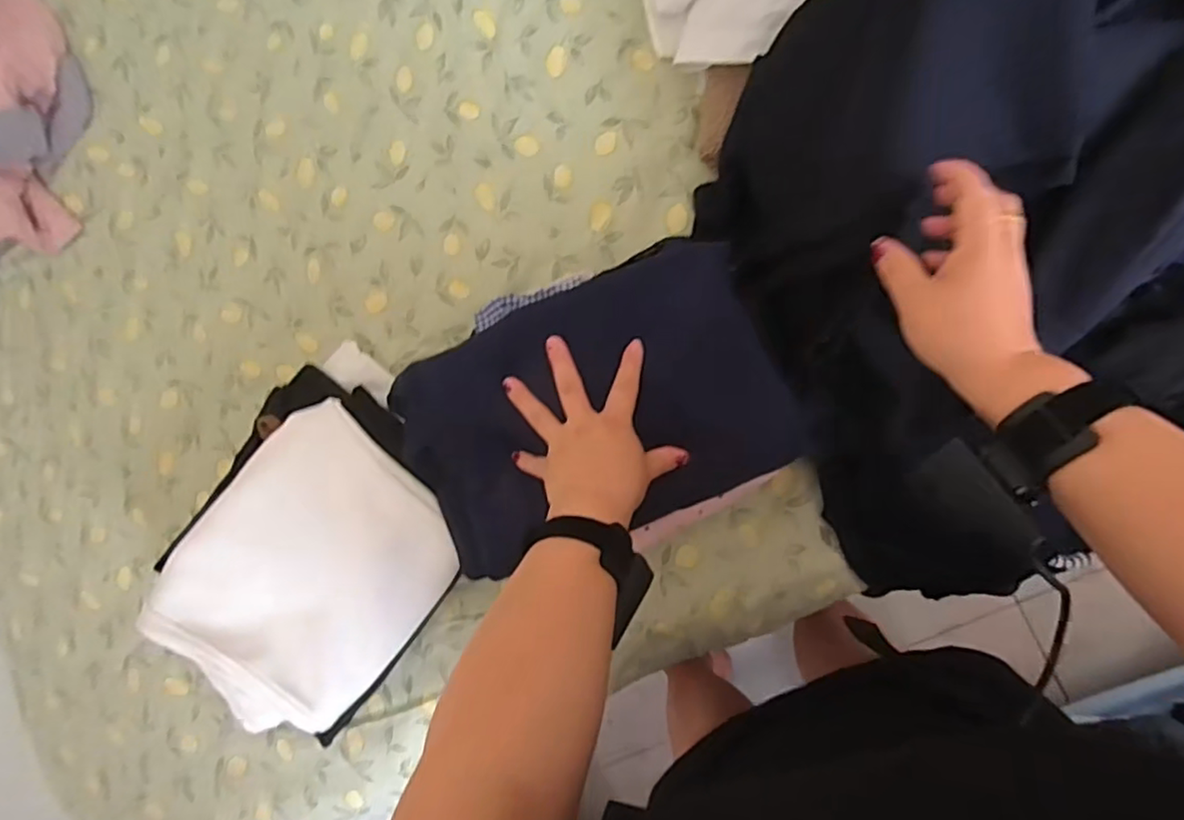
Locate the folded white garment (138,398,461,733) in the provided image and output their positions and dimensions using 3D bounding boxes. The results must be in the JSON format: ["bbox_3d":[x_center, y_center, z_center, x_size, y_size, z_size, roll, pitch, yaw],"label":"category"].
[{"bbox_3d":[-0.265,0.159,0.608,0.270,0.049,0.221,-46,112,-2],"label":"folded white garment"}]

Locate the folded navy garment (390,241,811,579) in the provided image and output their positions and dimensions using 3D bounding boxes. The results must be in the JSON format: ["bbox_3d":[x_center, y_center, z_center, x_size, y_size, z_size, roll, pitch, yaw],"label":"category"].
[{"bbox_3d":[-0.004,0.006,0.555,0.325,0.036,0.201,-22,87,9],"label":"folded navy garment"}]

